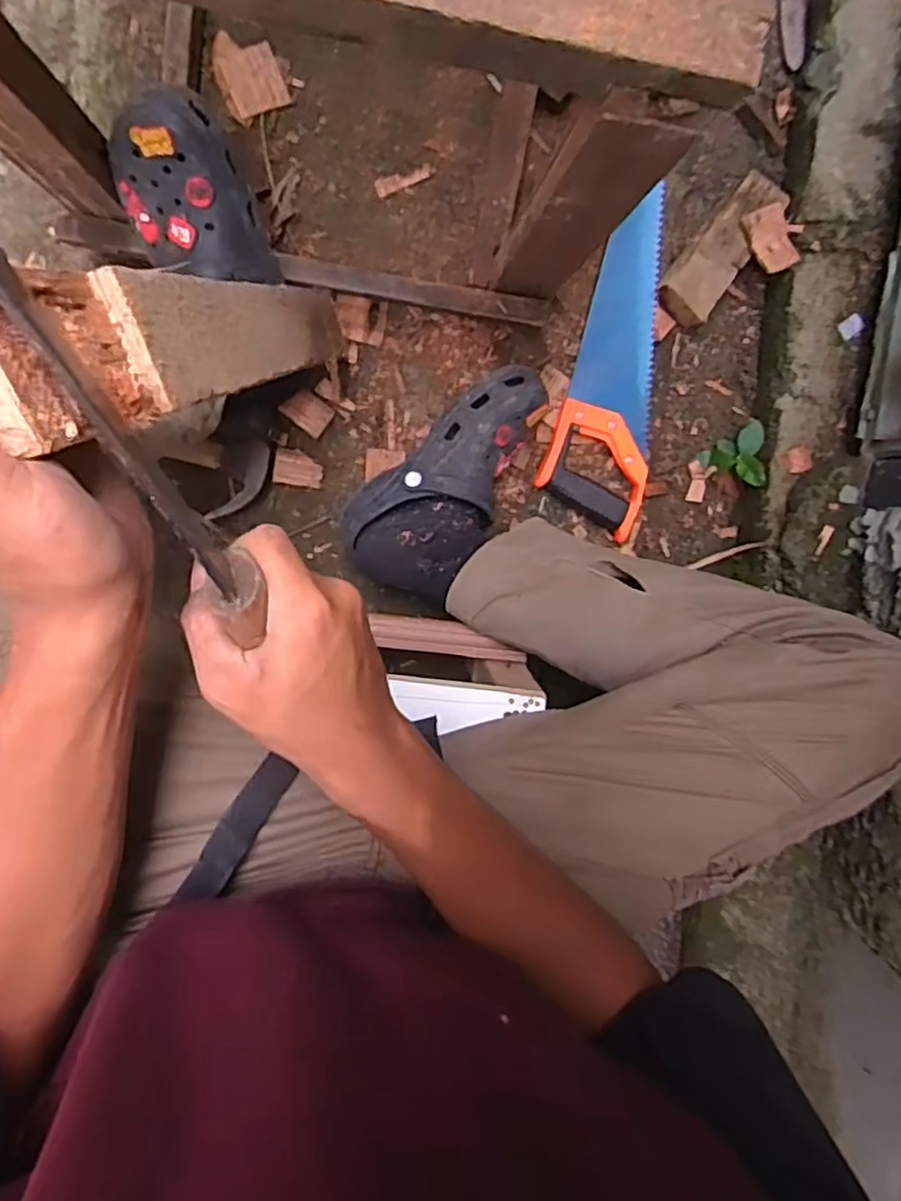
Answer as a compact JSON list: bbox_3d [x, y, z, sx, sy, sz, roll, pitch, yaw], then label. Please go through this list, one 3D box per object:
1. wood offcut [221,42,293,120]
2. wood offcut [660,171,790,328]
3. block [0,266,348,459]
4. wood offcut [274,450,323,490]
[{"bbox_3d":[-0.194,-0.517,0.689,0.053,0.005,0.057,-25,99,-3],"label":"wood offcut"},{"bbox_3d":[0.295,-0.383,0.744,0.062,0.037,0.171,34,92,-9],"label":"wood offcut"},{"bbox_3d":[-0.130,-0.145,0.389,0.045,0.400,0.058,-11,112,10],"label":"block"},{"bbox_3d":[-0.162,-0.141,0.739,0.050,0.005,0.037,9,96,-8],"label":"wood offcut"}]

